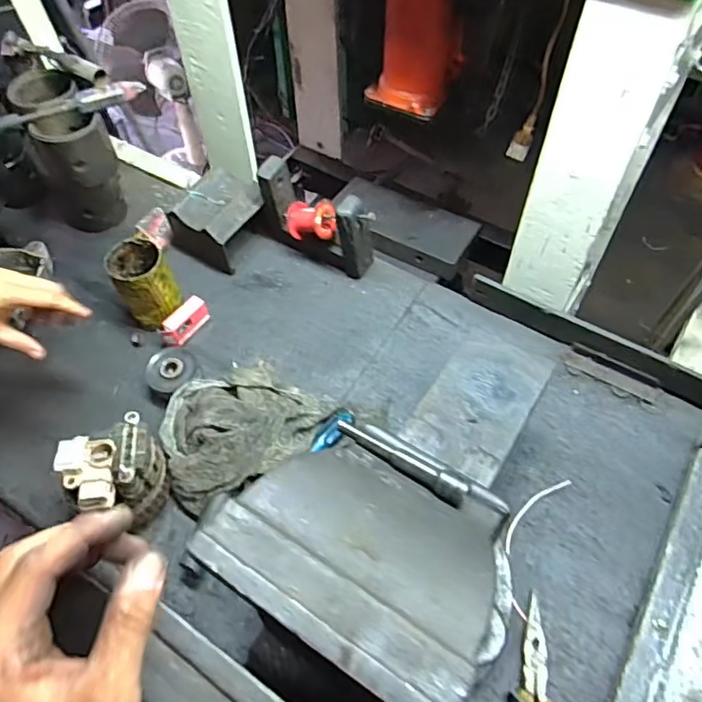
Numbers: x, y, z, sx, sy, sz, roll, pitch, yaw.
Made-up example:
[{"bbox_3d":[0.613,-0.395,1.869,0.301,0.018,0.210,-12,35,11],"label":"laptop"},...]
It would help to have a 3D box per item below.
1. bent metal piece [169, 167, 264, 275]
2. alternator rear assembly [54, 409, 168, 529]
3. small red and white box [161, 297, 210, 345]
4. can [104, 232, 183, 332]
[{"bbox_3d":[-0.203,-0.202,0.874,0.114,0.088,0.119,33,62,22],"label":"bent metal piece"},{"bbox_3d":[-0.261,0.138,0.632,0.107,0.088,0.095,-25,59,-15],"label":"alternator rear assembly"},{"bbox_3d":[-0.232,-0.040,0.798,0.023,0.037,0.074,28,60,19],"label":"small red and white box"},{"bbox_3d":[-0.283,-0.091,0.788,0.074,0.095,0.090,-30,60,-18],"label":"can"}]

